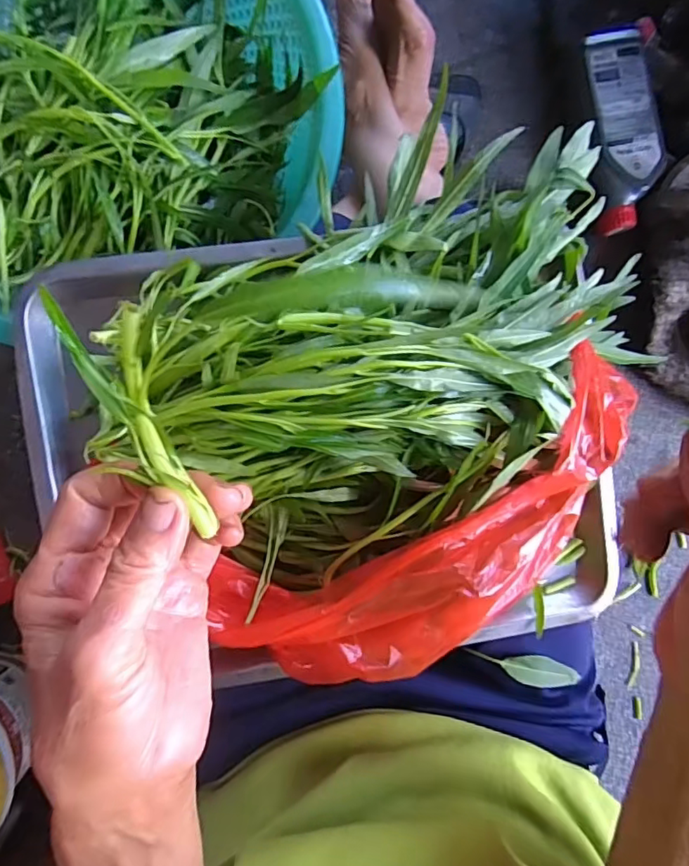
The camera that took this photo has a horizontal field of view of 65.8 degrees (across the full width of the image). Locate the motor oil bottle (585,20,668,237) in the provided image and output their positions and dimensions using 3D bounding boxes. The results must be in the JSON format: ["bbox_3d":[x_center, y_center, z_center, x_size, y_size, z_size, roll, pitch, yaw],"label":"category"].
[{"bbox_3d":[0.347,-0.377,0.671,0.087,0.054,0.237,-6,90,-5],"label":"motor oil bottle"}]

